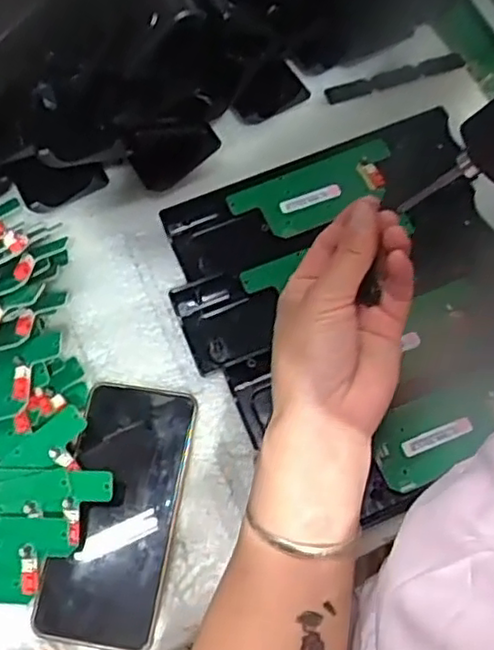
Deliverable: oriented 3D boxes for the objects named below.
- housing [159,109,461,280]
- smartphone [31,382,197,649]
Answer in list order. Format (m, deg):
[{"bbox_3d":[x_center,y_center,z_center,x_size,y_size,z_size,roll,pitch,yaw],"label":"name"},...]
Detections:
[{"bbox_3d":[0.057,-0.107,0.534,0.243,0.018,0.061,-22,69,-7],"label":"housing"},{"bbox_3d":[-0.084,0.121,0.443,0.074,0.014,0.165,11,70,-2],"label":"smartphone"}]

